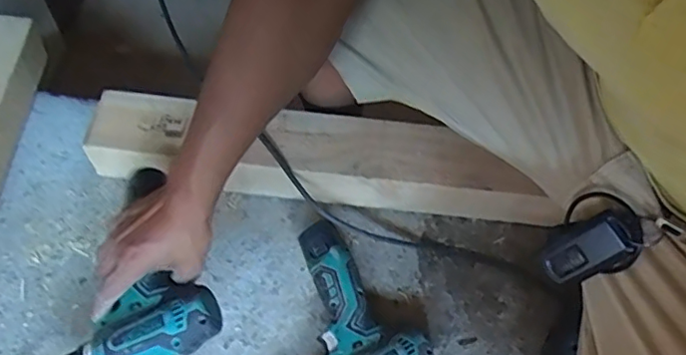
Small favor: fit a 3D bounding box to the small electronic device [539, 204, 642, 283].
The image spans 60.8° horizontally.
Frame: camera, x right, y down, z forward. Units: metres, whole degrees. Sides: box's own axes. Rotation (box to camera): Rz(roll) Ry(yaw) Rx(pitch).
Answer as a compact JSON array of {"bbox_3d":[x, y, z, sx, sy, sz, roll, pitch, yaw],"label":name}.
[{"bbox_3d":[0.175,0.046,0.415,0.037,0.069,0.022,52,29,16],"label":"small electronic device"}]

